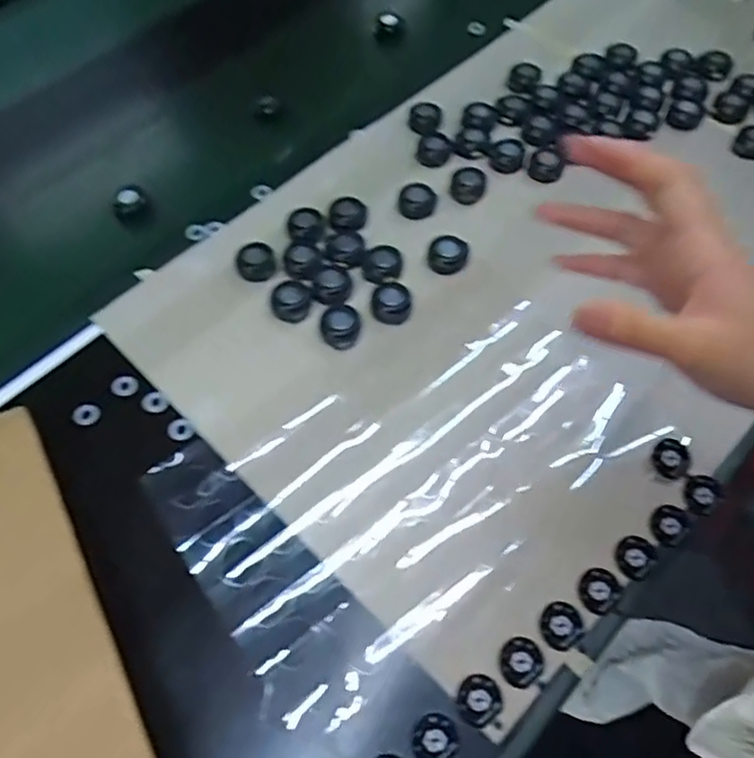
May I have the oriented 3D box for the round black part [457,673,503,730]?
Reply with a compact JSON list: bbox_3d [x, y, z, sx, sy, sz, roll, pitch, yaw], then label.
[{"bbox_3d":[0.052,0.162,0.323,0.021,0.004,0.023,-1,60,2],"label":"round black part"}]

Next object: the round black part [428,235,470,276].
[{"bbox_3d":[0.051,-0.089,0.462,0.028,0.010,0.029,-1,60,2],"label":"round black part"}]

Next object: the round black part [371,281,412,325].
[{"bbox_3d":[0.010,-0.054,0.441,0.027,0.009,0.032,10,61,8],"label":"round black part"}]

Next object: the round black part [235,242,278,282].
[{"bbox_3d":[-0.087,-0.084,0.461,0.028,0.009,0.030,-1,60,2],"label":"round black part"}]

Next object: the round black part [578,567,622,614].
[{"bbox_3d":[0.121,0.114,0.349,0.023,0.004,0.021,-1,60,2],"label":"round black part"}]

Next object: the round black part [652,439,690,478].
[{"bbox_3d":[0.174,0.046,0.378,0.021,0.010,0.024,36,68,20],"label":"round black part"}]

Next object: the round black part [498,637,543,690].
[{"bbox_3d":[0.074,0.146,0.331,0.022,0.004,0.024,-1,60,2],"label":"round black part"}]

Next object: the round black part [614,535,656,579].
[{"bbox_3d":[0.144,0.099,0.358,0.021,0.004,0.024,38,68,21],"label":"round black part"}]

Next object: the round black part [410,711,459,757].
[{"bbox_3d":[0.028,0.178,0.315,0.023,0.004,0.022,-1,60,2],"label":"round black part"}]

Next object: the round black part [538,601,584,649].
[{"bbox_3d":[0.098,0.131,0.341,0.023,0.004,0.021,-1,60,2],"label":"round black part"}]

